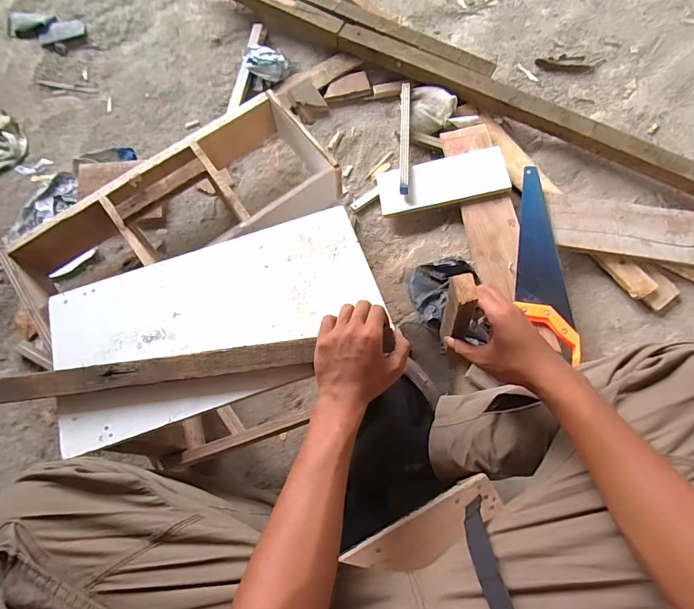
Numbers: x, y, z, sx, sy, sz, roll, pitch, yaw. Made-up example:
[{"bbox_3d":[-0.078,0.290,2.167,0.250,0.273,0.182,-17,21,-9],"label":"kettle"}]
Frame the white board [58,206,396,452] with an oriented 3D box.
[{"bbox_3d":[-0.170,0.017,0.536,0.421,0.016,0.222,-19,69,-5],"label":"white board"}]

